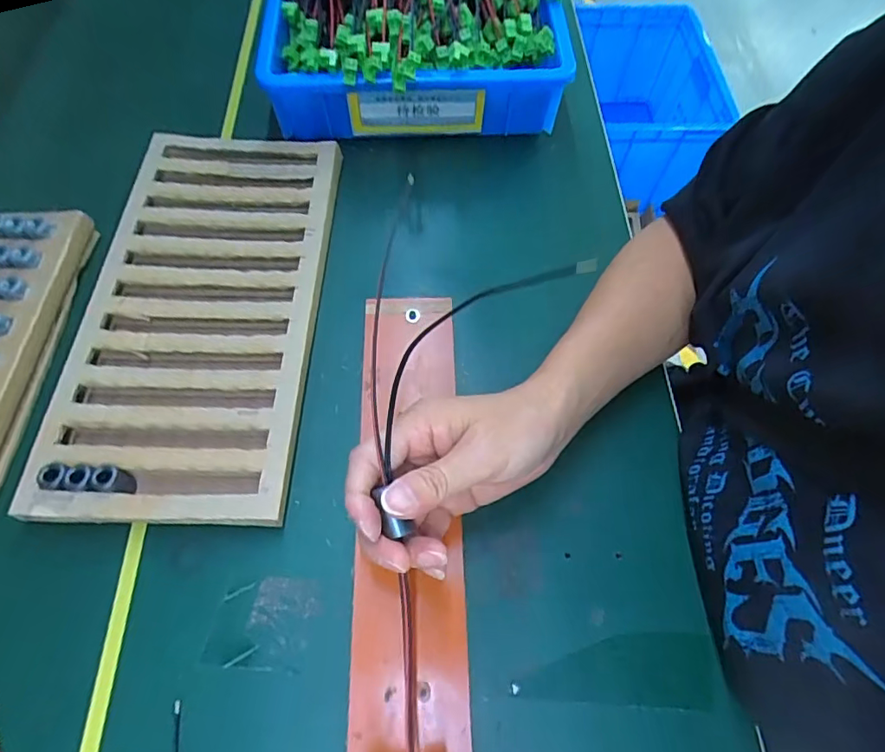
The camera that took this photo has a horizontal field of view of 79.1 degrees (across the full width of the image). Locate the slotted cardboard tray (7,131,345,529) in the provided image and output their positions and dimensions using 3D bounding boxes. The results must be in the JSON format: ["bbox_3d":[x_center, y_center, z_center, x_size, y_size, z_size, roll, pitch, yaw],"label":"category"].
[{"bbox_3d":[-0.194,-0.061,0.444,0.179,0.028,0.361,2,62,-2],"label":"slotted cardboard tray"}]

